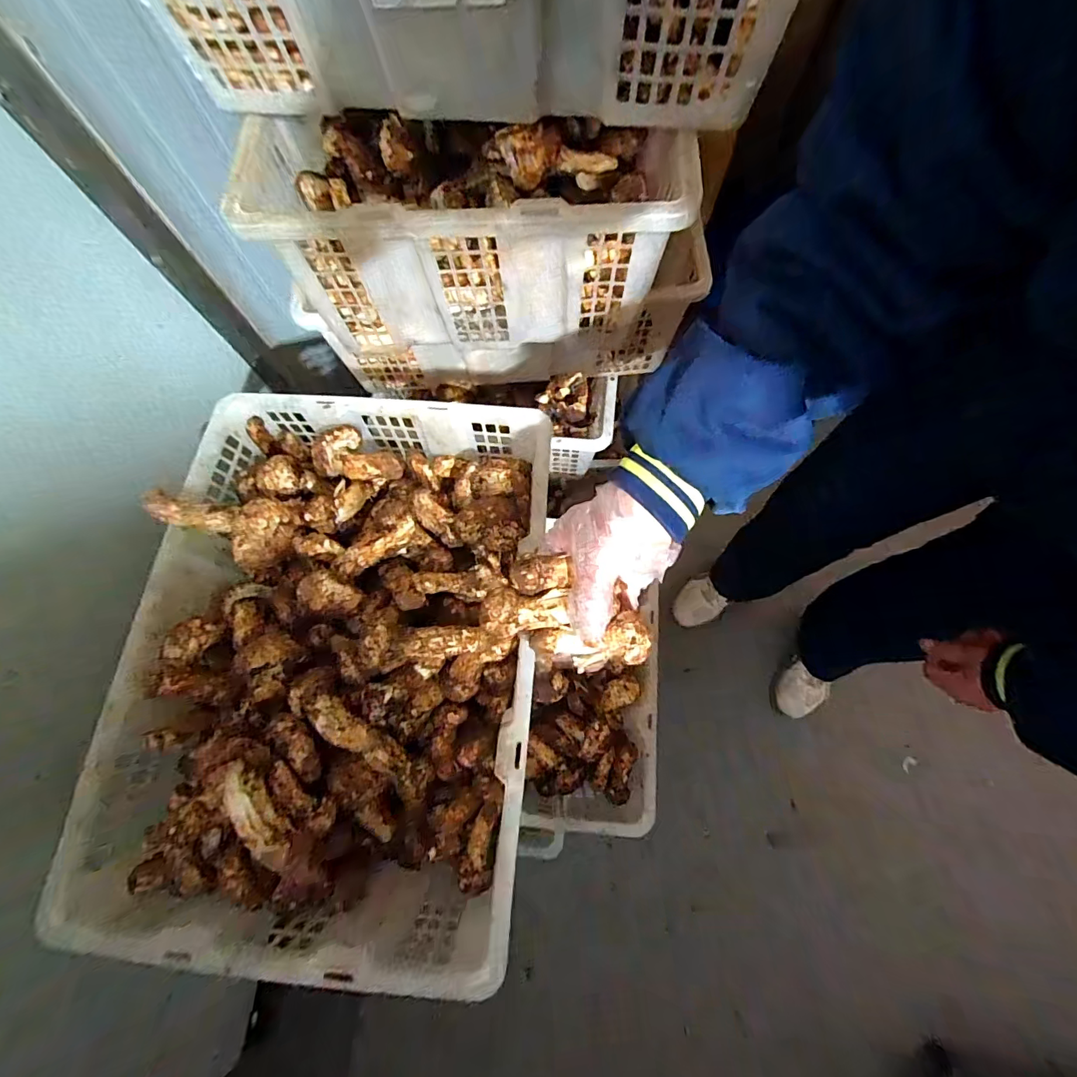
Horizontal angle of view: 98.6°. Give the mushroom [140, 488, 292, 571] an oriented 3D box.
[{"bbox_3d":[-0.288,-0.022,0.426,0.121,0.045,0.064,32,78,-20],"label":"mushroom"}]

